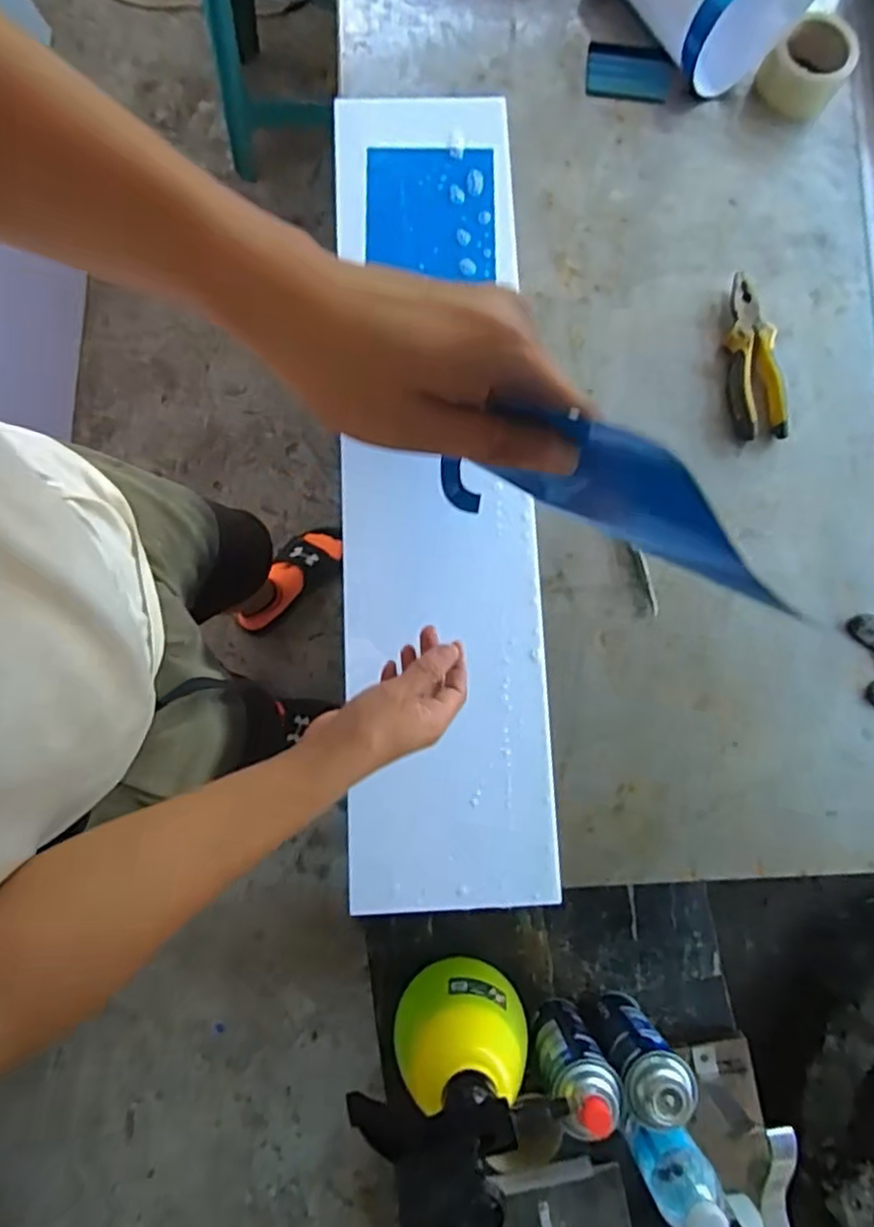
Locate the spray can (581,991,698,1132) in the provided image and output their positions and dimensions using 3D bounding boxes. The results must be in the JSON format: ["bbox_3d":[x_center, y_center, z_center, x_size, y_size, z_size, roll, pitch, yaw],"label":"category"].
[{"bbox_3d":[0.207,0.457,0.715,0.066,0.181,0.063,0,80,-1],"label":"spray can"}]

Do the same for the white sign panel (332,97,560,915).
[{"bbox_3d":[-0.002,-0.159,0.734,0.200,0.017,0.888,-2,80,-1],"label":"white sign panel"}]

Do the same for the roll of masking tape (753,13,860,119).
[{"bbox_3d":[0.433,-0.645,0.808,0.096,0.050,0.094,0,80,-1],"label":"roll of masking tape"}]

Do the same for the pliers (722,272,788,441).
[{"bbox_3d":[0.345,-0.283,0.759,0.050,0.026,0.184,-6,80,-2],"label":"pliers"}]

